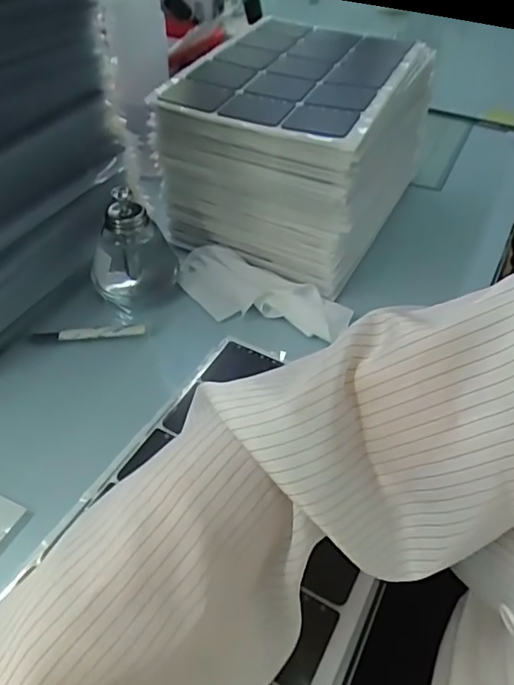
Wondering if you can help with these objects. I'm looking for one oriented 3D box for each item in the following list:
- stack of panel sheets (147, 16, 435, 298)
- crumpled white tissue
[{"bbox_3d":[0.031,-0.208,0.586,0.234,0.177,0.223,21,48,18],"label":"stack of panel sheets"},{"bbox_3d":[-0.001,-0.046,0.527,0.176,0.024,0.066,23,49,20],"label":"crumpled white tissue"}]

